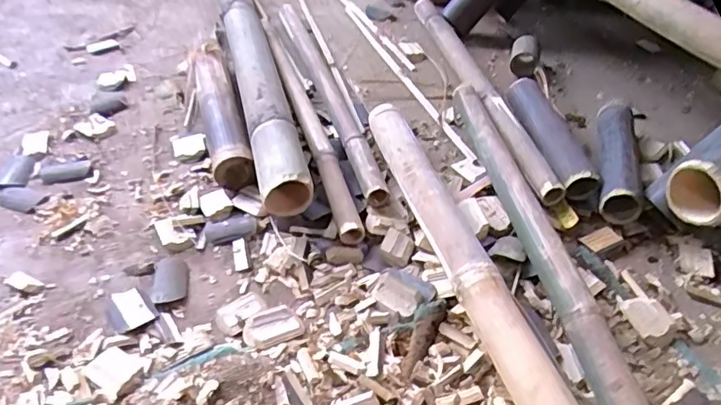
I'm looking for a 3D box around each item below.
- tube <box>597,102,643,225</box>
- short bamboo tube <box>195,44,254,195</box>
[{"bbox_3d":[0.395,-0.073,0.852,0.055,0.061,0.256,12,44,11],"label":"tube"},{"bbox_3d":[-0.236,-0.152,0.917,0.063,0.066,0.349,-11,45,-14],"label":"short bamboo tube"}]

